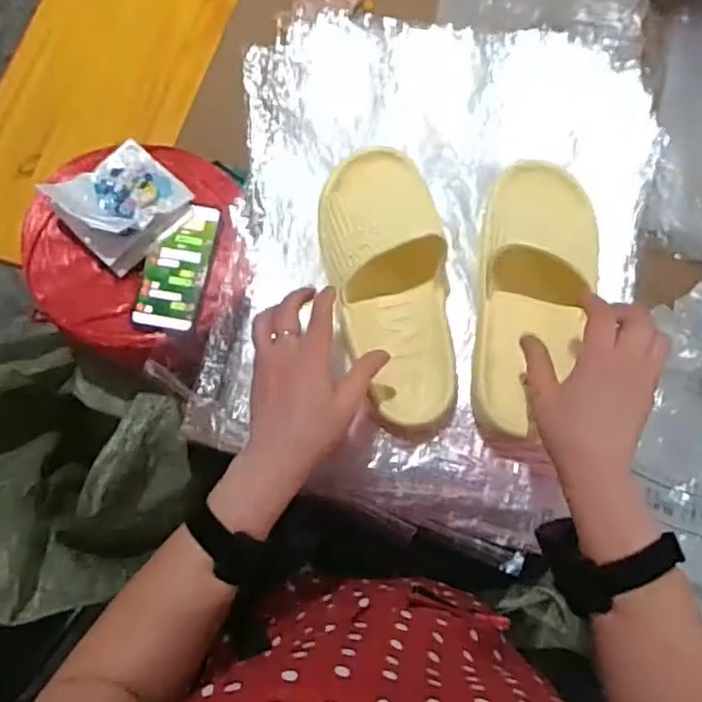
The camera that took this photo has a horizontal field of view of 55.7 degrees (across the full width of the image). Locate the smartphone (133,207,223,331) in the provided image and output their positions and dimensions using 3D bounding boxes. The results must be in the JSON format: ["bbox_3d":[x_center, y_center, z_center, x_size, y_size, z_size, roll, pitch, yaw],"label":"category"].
[{"bbox_3d":[-0.205,-0.100,0.782,0.075,0.014,0.154,9,75,2],"label":"smartphone"}]

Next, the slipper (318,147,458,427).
[{"bbox_3d":[0.034,-0.065,0.589,0.100,0.061,0.261,-12,80,-4],"label":"slipper"}]

